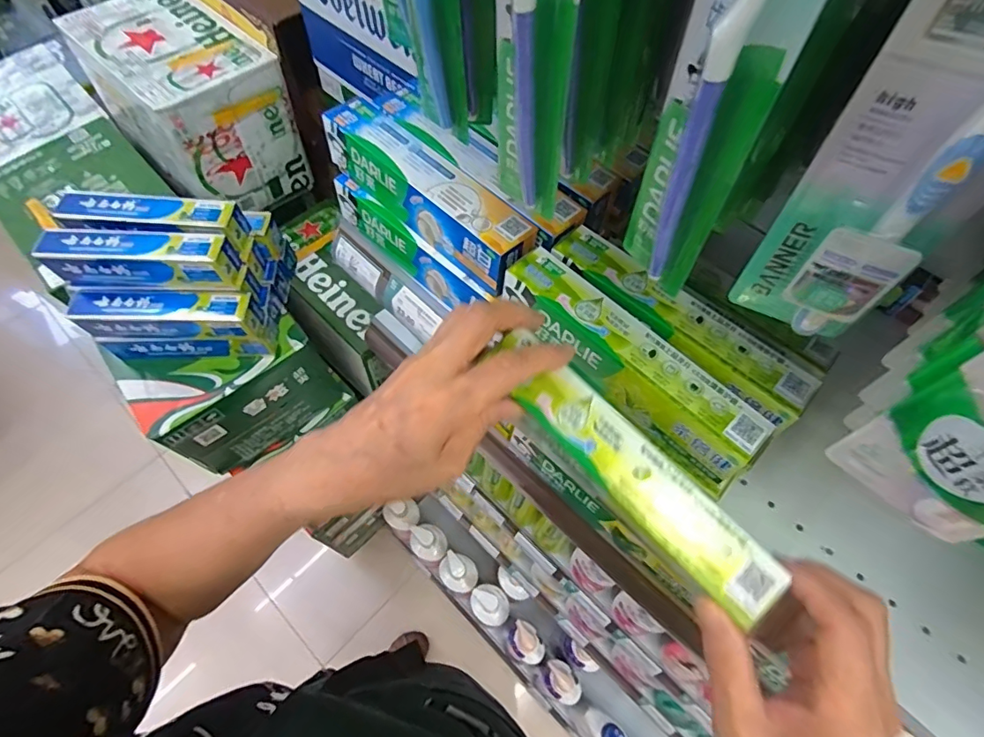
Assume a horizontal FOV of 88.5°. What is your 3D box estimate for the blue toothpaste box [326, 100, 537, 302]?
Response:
[{"bbox_3d":[-0.049,-0.134,0.390,0.044,0.044,0.202,-41,70,-21],"label":"blue toothpaste box"}]

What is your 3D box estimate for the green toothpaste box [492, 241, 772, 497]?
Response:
[{"bbox_3d":[0.083,-0.004,0.325,0.043,0.040,0.182,-40,70,-21],"label":"green toothpaste box"}]

